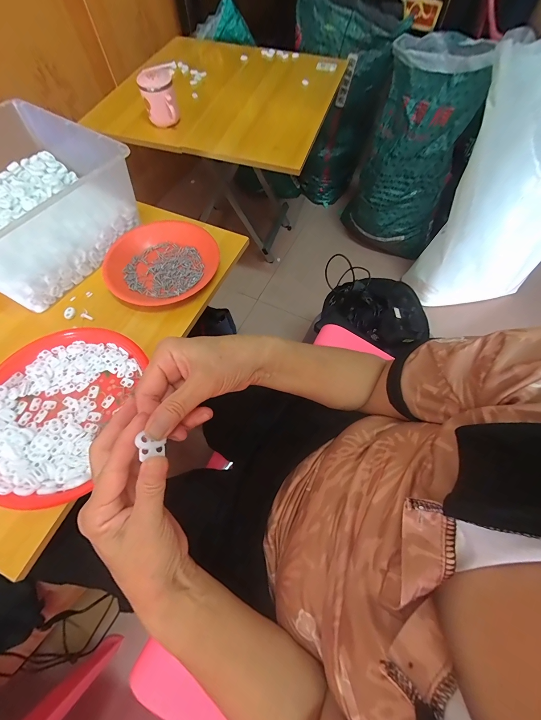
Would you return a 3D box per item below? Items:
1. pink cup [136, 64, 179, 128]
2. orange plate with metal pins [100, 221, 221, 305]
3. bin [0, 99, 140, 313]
[{"bbox_3d":[-0.265,-0.625,0.690,0.080,0.097,0.065,-12,66,-5],"label":"pink cup"},{"bbox_3d":[-0.192,-0.173,0.512,0.189,0.033,0.175,0,65,0],"label":"orange plate with metal pins"},{"bbox_3d":[-0.413,-0.261,0.480,0.269,0.130,0.287,30,69,13],"label":"bin"}]

